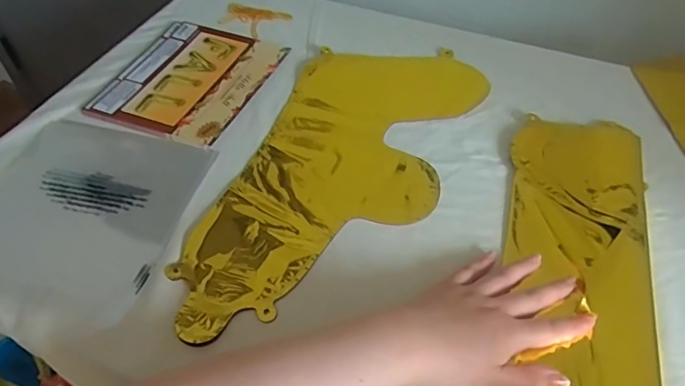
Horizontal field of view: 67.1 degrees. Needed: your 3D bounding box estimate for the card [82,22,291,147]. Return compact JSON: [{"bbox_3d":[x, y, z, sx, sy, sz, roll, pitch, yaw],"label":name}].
[{"bbox_3d":[-0.182,-0.141,0.627,0.173,0.005,0.194,17,52,16],"label":"card"}]

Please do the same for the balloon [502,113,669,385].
[{"bbox_3d":[0.196,0.089,0.429,0.128,0.009,0.431,13,52,13],"label":"balloon"}]

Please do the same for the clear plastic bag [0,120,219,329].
[{"bbox_3d":[-0.254,0.015,0.495,0.197,0.010,0.210,10,51,10],"label":"clear plastic bag"}]

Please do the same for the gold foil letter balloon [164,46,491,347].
[{"bbox_3d":[-0.002,-0.030,0.530,0.197,0.006,0.426,19,53,17],"label":"gold foil letter balloon"}]

